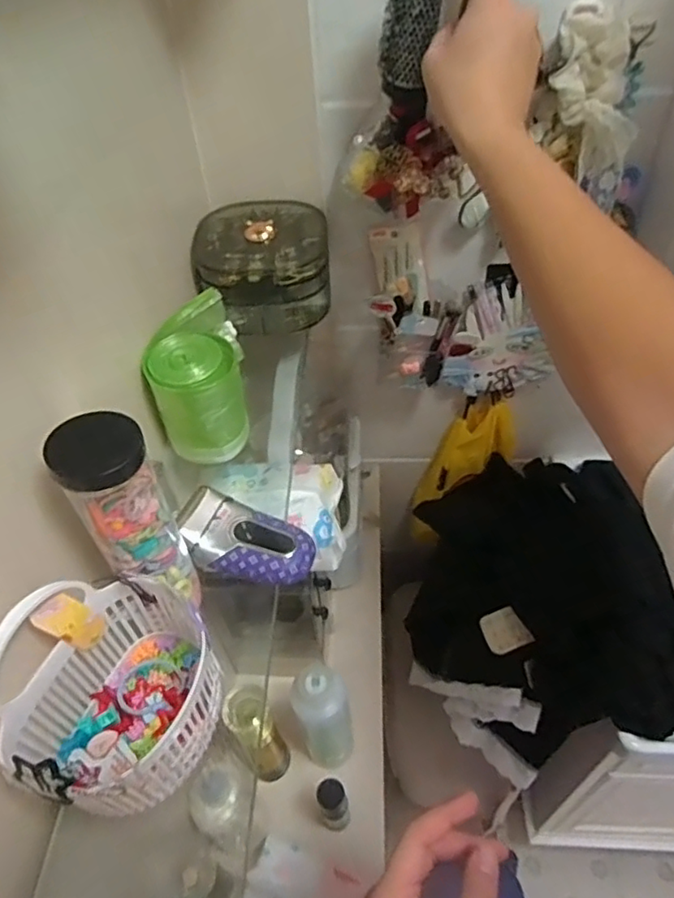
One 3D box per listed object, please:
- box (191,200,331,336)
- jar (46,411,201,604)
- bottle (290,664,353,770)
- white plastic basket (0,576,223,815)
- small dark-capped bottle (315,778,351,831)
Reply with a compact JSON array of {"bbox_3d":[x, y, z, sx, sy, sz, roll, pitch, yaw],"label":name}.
[{"bbox_3d":[-0.084,-0.213,0.690,0.148,0.092,0.144,-3,48,2],"label":"box"},{"bbox_3d":[-0.131,0.045,0.379,0.048,0.159,0.048,-2,48,2],"label":"jar"},{"bbox_3d":[-0.014,0.312,0.679,0.057,0.191,0.058,-2,48,2],"label":"bottle"},{"bbox_3d":[-0.131,0.144,0.349,0.102,0.101,0.114,25,55,24],"label":"white plastic basket"},{"bbox_3d":[-0.003,0.406,0.673,0.031,0.128,0.029,-12,49,-7],"label":"small dark-capped bottle"}]

